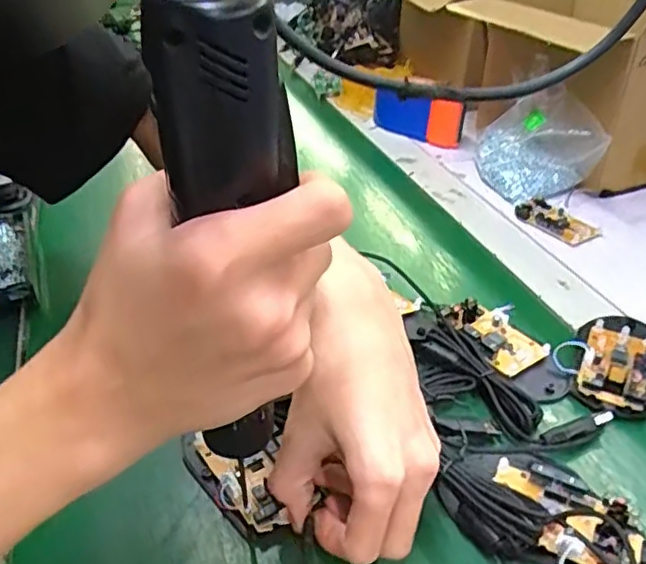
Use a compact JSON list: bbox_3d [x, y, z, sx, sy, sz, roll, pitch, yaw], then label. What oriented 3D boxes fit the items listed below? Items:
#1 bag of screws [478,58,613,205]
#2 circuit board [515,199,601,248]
[{"bbox_3d":[0.228,-0.156,0.671,0.101,0.104,0.127,-2,35,-2],"label":"bag of screws"},{"bbox_3d":[0.228,-0.061,0.613,0.042,0.014,0.079,-28,43,-33],"label":"circuit board"}]

